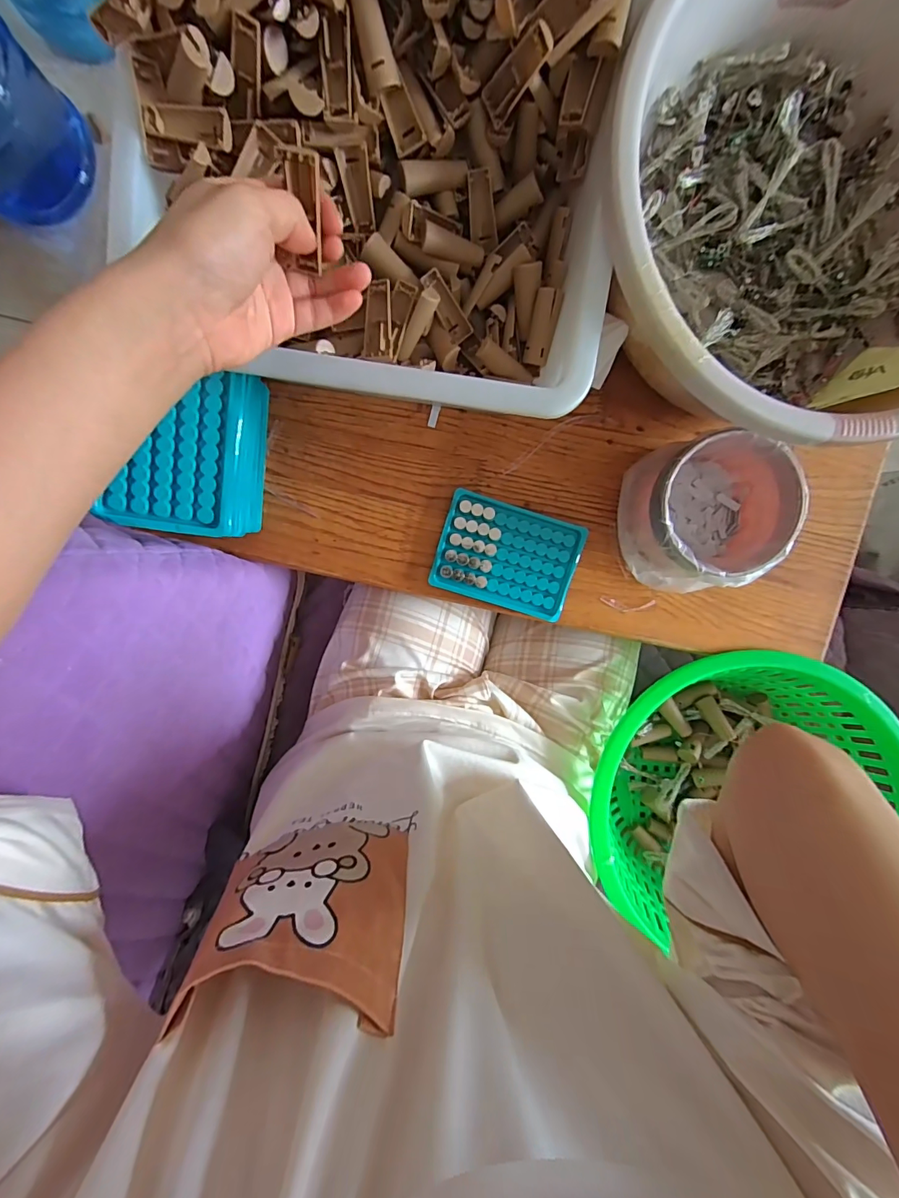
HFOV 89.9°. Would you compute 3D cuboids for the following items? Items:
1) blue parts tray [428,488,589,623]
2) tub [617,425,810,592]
[{"bbox_3d":[0.056,-0.041,0.437,0.133,0.017,0.096,17,96,-5],"label":"blue parts tray"},{"bbox_3d":[0.224,-0.073,0.399,0.119,0.083,0.126,0,97,-3],"label":"tub"}]

